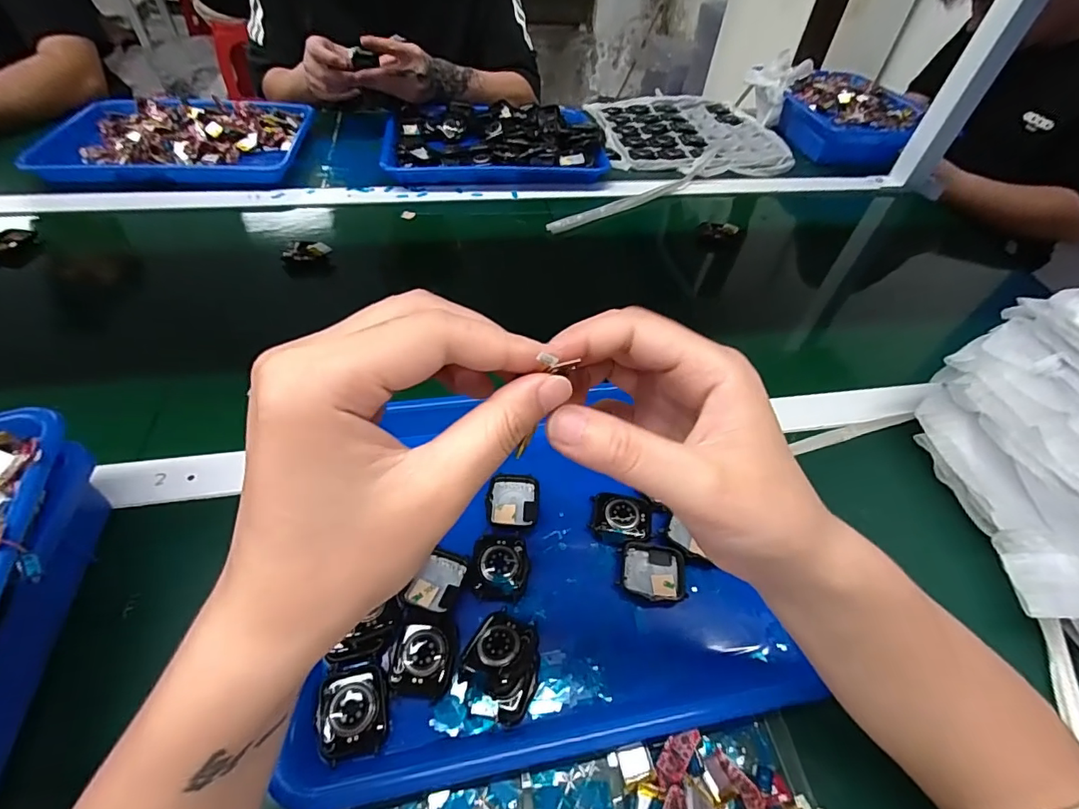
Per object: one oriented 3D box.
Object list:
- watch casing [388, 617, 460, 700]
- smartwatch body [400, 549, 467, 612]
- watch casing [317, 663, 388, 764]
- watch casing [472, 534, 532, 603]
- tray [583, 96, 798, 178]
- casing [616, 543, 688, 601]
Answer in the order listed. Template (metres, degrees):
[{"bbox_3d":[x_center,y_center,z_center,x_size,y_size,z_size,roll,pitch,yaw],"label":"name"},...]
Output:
[{"bbox_3d":[-0.069,0.149,0.295,0.035,0.005,0.041,5,49,0],"label":"watch casing"},{"bbox_3d":[-0.067,0.115,0.324,0.030,0.007,0.040,19,51,11],"label":"smartwatch body"},{"bbox_3d":[-0.104,0.172,0.277,0.037,0.008,0.042,-7,50,-10],"label":"watch casing"},{"bbox_3d":[-0.025,0.108,0.332,0.037,0.008,0.045,-2,50,-7],"label":"watch casing"},{"bbox_3d":[0.248,-0.474,0.854,0.294,0.022,0.304,-2,50,-7],"label":"tray"},{"bbox_3d":[0.078,0.115,0.341,0.045,0.008,0.039,5,49,-1],"label":"casing"}]

